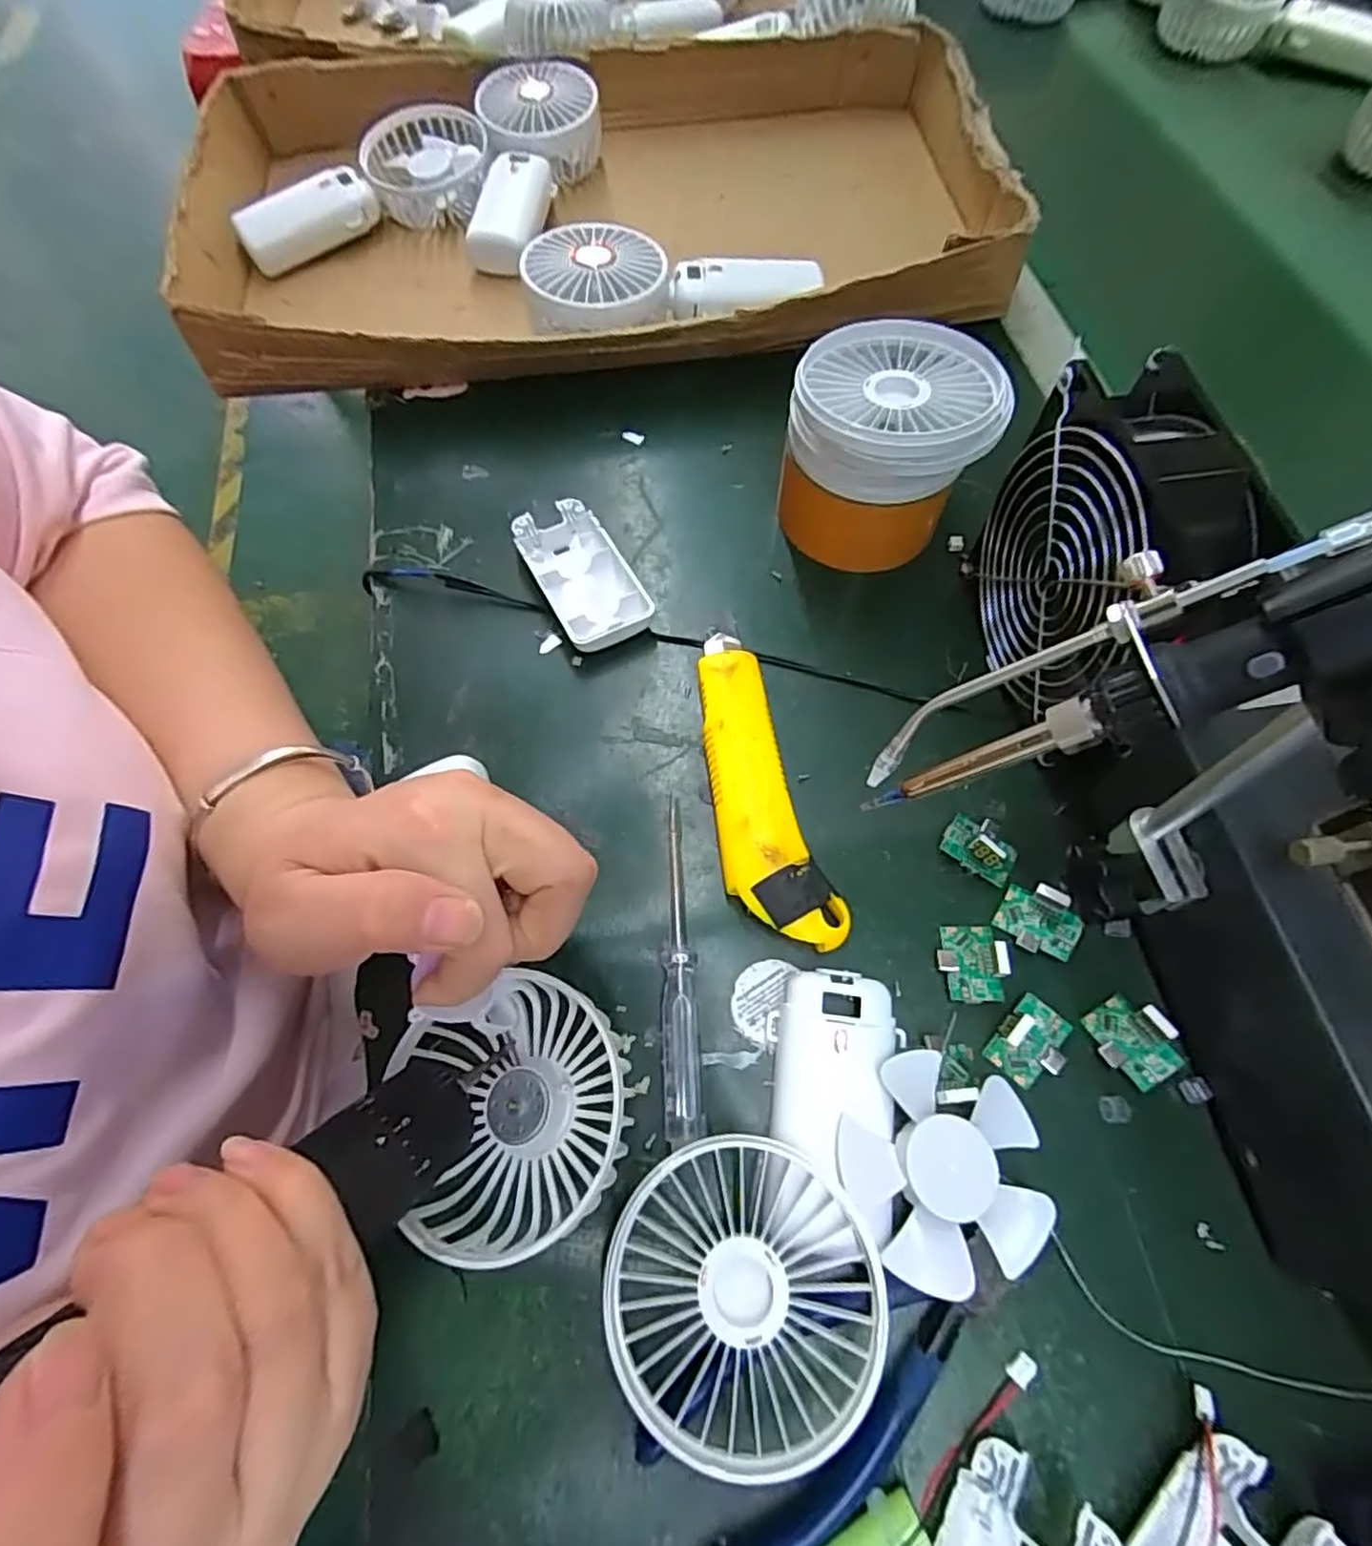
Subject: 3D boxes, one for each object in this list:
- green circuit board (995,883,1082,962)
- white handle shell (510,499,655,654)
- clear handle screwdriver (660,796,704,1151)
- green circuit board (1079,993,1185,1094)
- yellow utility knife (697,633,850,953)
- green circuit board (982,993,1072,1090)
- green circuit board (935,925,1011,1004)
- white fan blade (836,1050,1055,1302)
[{"bbox_3d":[0.143,0.059,0.276,0.030,0.015,0.024,30,70,16],"label":"green circuit board"},{"bbox_3d":[-0.054,-0.101,0.361,0.045,0.018,0.093,-29,67,-10],"label":"white handle shell"},{"bbox_3d":[-0.003,0.073,0.279,0.013,0.014,0.136,-3,65,2],"label":"clear handle screwdriver"},{"bbox_3d":[0.167,0.100,0.255,0.023,0.015,0.030,-34,68,-12],"label":"green circuit board"},{"bbox_3d":[0.027,0.003,0.307,0.041,0.022,0.156,-15,65,-4],"label":"yellow utility knife"},{"bbox_3d":[0.131,0.101,0.257,0.024,0.015,0.031,39,73,19],"label":"green circuit board"},{"bbox_3d":[0.113,0.075,0.273,0.024,0.012,0.030,2,65,4],"label":"green circuit board"},{"bbox_3d":[0.090,0.136,0.240,0.068,0.021,0.068,-1,65,3],"label":"white fan blade"}]

